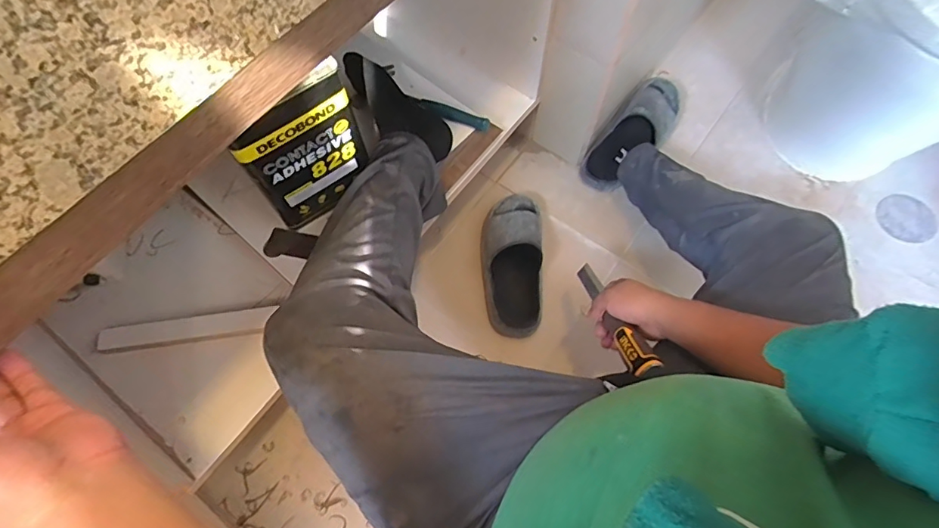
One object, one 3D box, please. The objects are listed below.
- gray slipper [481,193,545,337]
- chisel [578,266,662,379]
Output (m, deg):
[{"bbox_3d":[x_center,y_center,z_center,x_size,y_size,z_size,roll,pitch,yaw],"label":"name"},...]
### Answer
[{"bbox_3d":[0.078,-0.009,0.906,0.114,0.087,0.282,1,67,1],"label":"gray slipper"},{"bbox_3d":[0.196,0.066,0.665,0.032,0.027,0.263,-4,23,-1],"label":"chisel"}]

